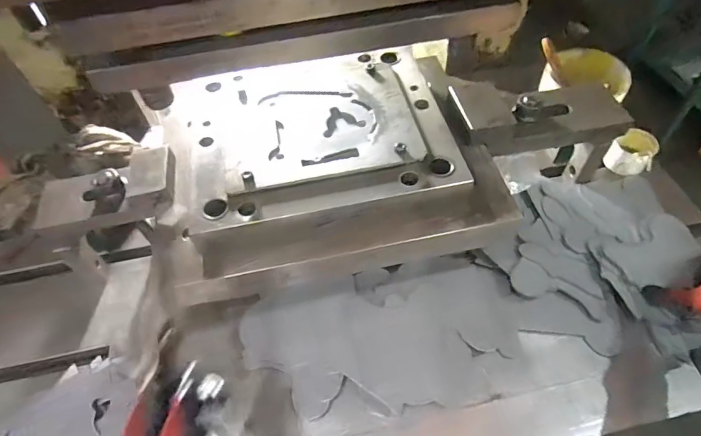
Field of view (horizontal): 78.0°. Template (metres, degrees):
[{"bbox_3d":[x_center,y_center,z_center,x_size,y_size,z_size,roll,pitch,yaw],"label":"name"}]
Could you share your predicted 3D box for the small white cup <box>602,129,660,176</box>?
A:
[{"bbox_3d":[0.468,-0.110,0.723,0.066,0.049,0.067,-2,54,3],"label":"small white cup"}]

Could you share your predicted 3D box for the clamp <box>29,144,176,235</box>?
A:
[{"bbox_3d":[-0.321,-0.033,0.569,0.180,0.052,0.098,-12,54,-5],"label":"clamp"}]

